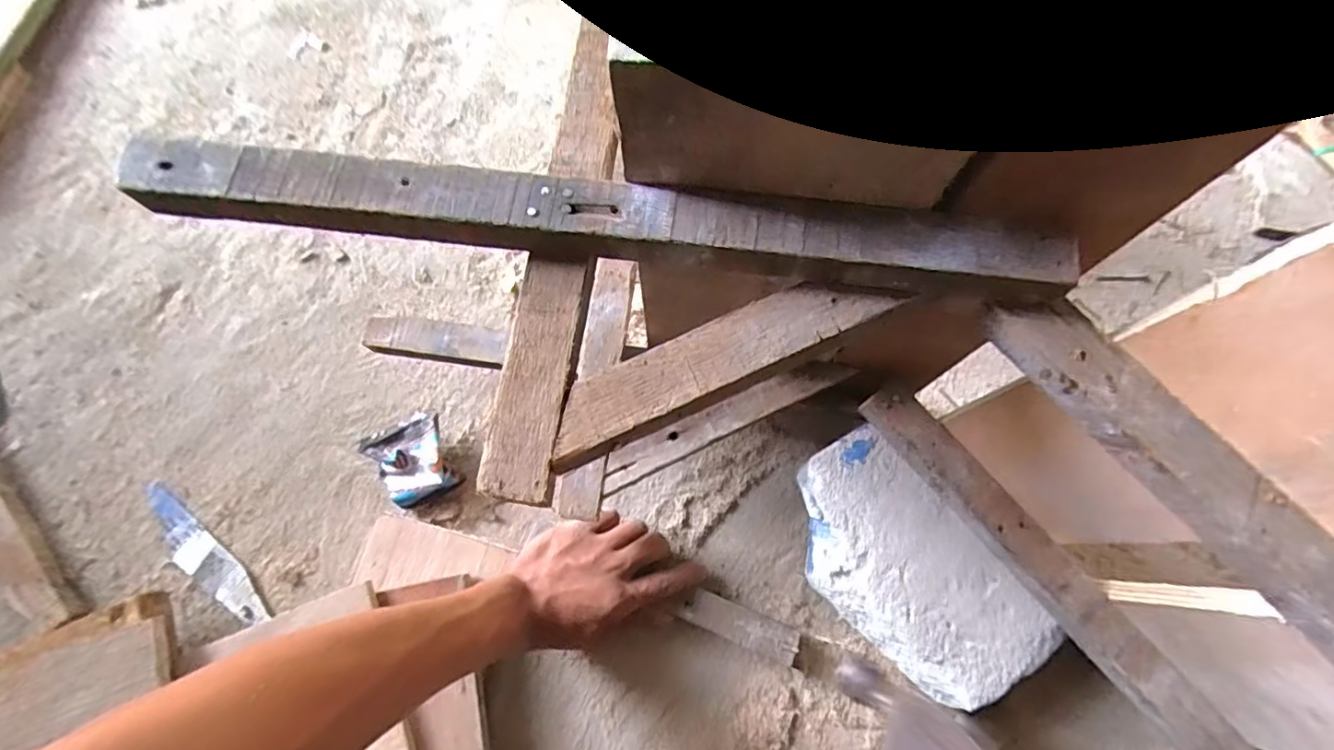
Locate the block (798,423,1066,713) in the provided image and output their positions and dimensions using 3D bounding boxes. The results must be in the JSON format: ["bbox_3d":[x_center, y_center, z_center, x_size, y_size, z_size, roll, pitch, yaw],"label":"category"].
[{"bbox_3d":[0.179,0.150,0.446,0.107,0.072,0.197,-39,76,-10],"label":"block"}]

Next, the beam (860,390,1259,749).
[{"bbox_3d":[0.341,0.225,0.367,0.036,0.022,0.565,-38,76,-10],"label":"beam"}]

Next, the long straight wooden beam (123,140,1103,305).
[{"bbox_3d":[-0.037,-0.070,0.260,0.422,0.020,0.032,6,73,3],"label":"long straight wooden beam"}]

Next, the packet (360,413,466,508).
[{"bbox_3d":[-0.220,0.077,0.496,0.063,0.029,0.069,-31,75,-8],"label":"packet"}]

